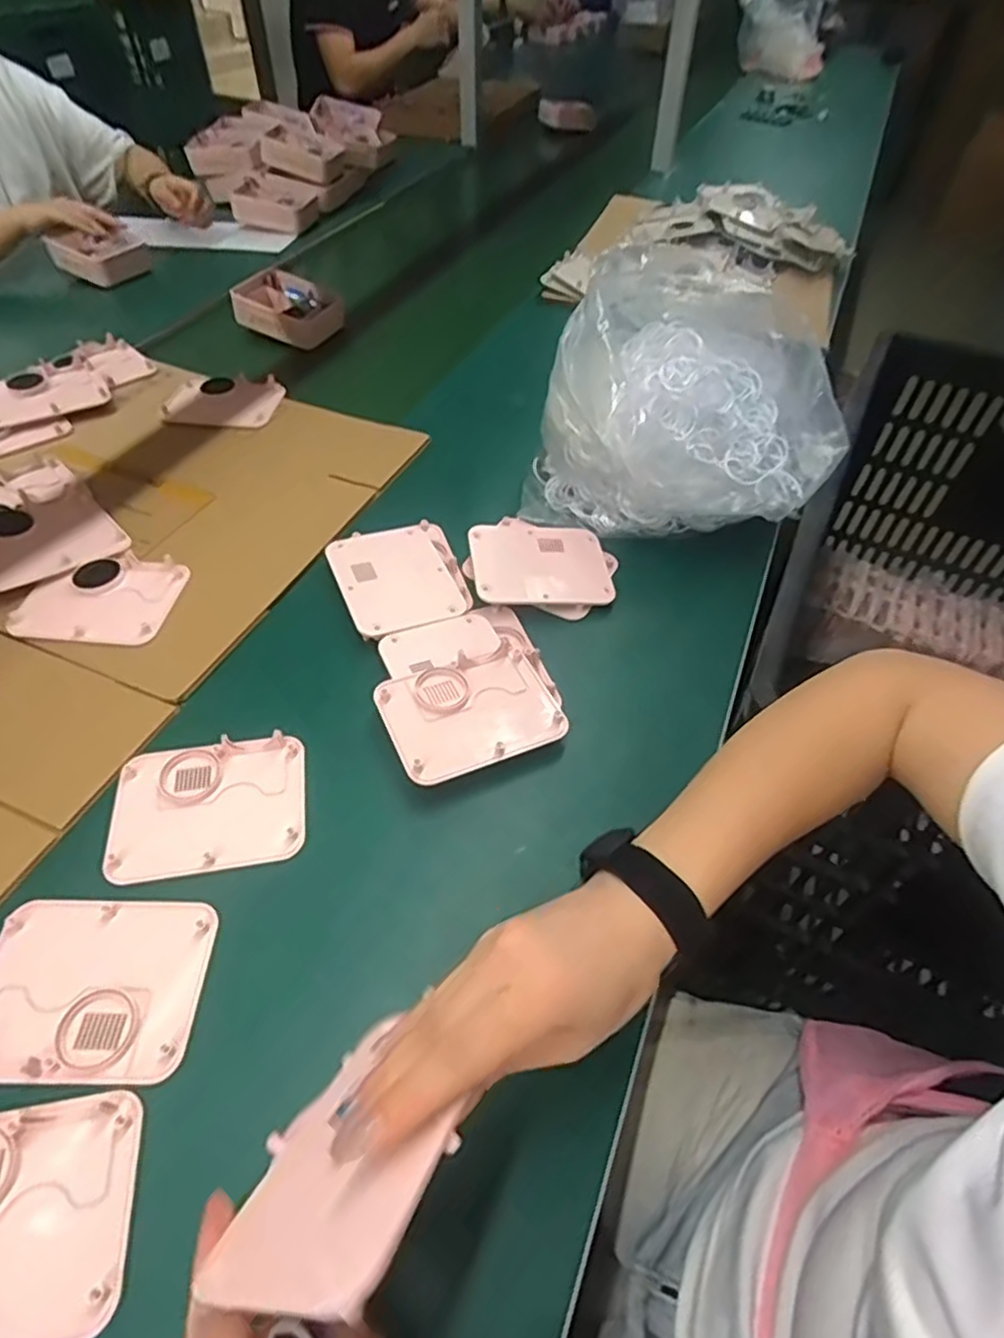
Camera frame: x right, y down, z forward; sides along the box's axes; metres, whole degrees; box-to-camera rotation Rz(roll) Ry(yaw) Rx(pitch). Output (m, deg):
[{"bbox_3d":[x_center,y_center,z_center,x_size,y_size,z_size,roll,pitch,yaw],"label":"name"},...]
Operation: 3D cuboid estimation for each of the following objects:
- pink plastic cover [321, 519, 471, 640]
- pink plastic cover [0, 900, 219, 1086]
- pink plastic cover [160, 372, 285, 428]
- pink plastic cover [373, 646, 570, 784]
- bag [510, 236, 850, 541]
[{"bbox_3d":[-0.095,-0.083,0.597,0.098,0.007,0.127,-18,53,-17],"label":"pink plastic cover"},{"bbox_3d":[-0.237,0.183,0.389,0.122,0.010,0.095,2,50,-1],"label":"pink plastic cover"},{"bbox_3d":[-0.330,-0.321,0.794,0.130,0.016,0.093,6,50,2],"label":"pink plastic cover"},{"bbox_3d":[-0.023,0.030,0.501,0.126,0.010,0.091,-19,54,-18],"label":"pink plastic cover"},{"bbox_3d":[0.167,-0.238,0.626,0.276,0.170,0.170,21,52,14],"label":"bag"}]

